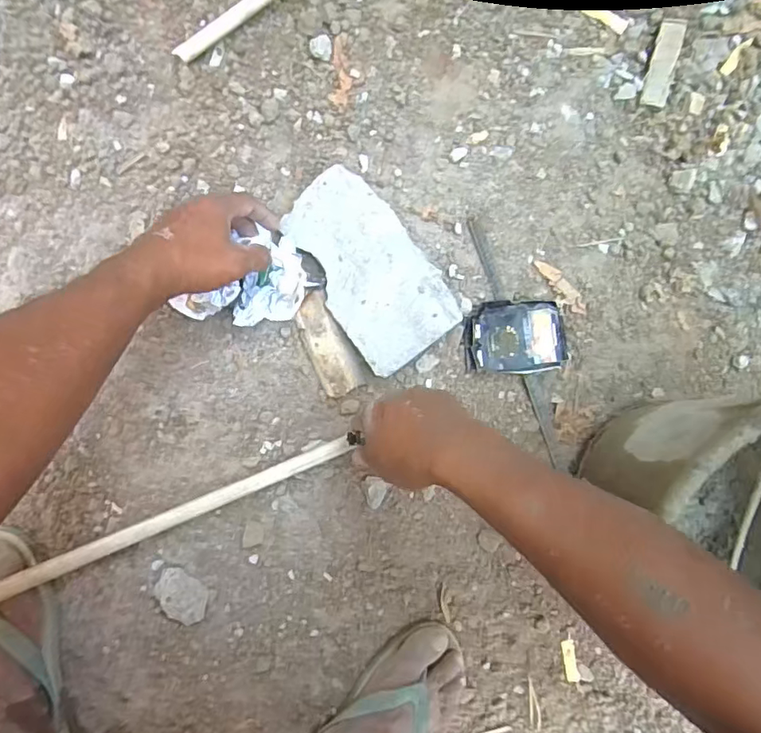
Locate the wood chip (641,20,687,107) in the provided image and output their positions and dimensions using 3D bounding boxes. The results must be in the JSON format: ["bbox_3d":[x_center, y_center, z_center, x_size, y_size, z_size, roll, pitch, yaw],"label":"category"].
[{"bbox_3d":[0.333,-0.357,0.620,0.028,0.006,0.099,15,94,6],"label":"wood chip"}]

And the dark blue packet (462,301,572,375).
[{"bbox_3d":[0.156,-0.032,0.589,0.125,0.026,0.078,1,92,-9],"label":"dark blue packet"}]

